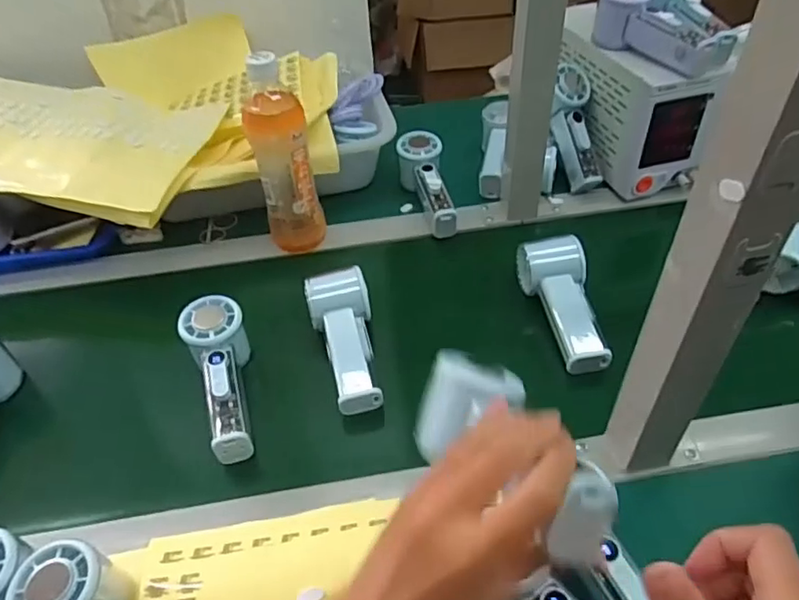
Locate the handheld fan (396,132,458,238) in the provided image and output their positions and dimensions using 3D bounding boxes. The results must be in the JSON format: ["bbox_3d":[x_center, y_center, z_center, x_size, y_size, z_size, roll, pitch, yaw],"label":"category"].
[{"bbox_3d":[0.038,-0.141,0.733,0.052,0.057,0.156,-12,61,-8],"label":"handheld fan"}]

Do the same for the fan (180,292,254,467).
[{"bbox_3d":[-0.163,0.073,0.537,0.052,0.056,0.159,-13,60,-10],"label":"fan"}]

